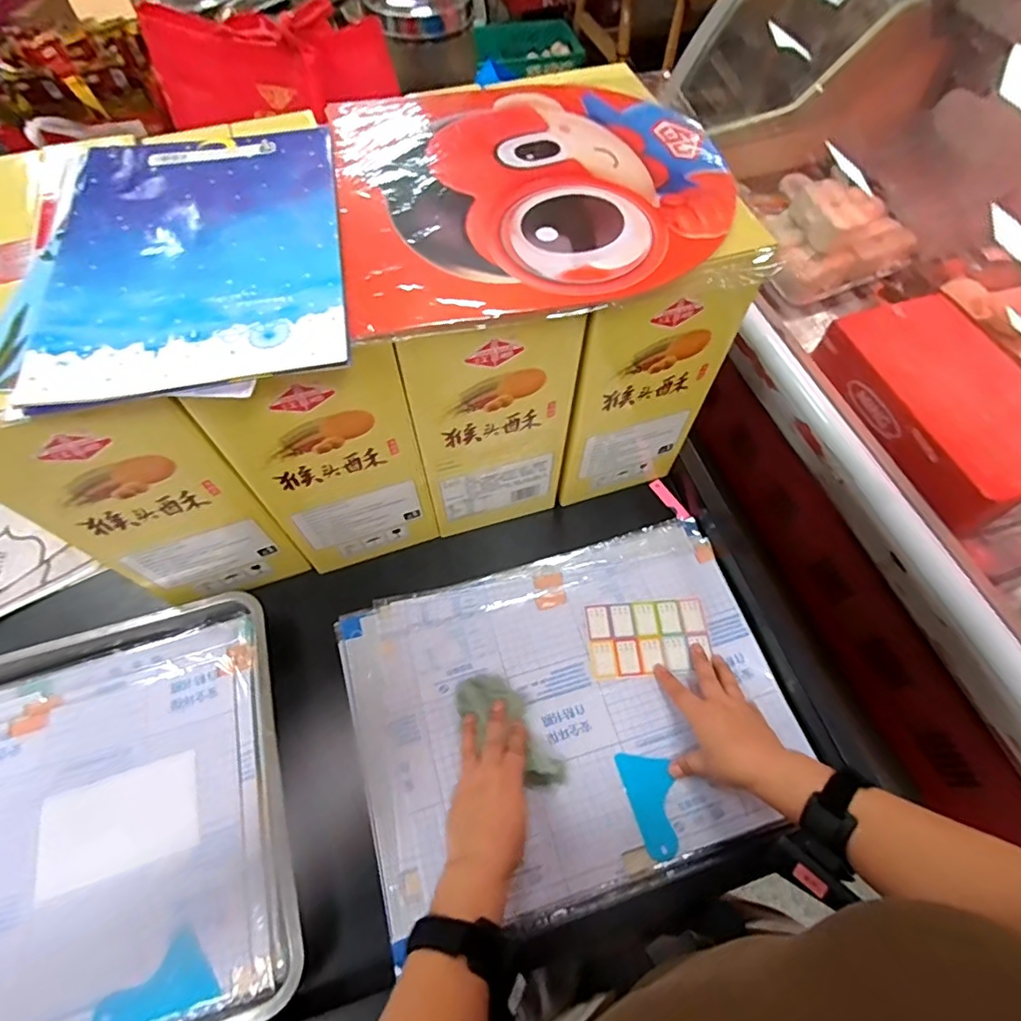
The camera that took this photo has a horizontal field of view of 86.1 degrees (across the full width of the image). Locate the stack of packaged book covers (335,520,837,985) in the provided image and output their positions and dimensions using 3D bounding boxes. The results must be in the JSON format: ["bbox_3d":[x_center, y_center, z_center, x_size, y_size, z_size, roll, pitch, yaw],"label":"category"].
[{"bbox_3d":[0.068,0.215,0.614,0.464,0.048,0.344,-13,60,-11],"label":"stack of packaged book covers"}]

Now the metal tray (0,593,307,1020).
[{"bbox_3d":[-0.522,0.346,0.524,0.595,0.048,0.408,-15,60,-12],"label":"metal tray"}]

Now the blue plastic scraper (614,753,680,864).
[{"bbox_3d":[0.148,0.302,0.565,0.050,0.009,0.099,-9,60,-9],"label":"blue plastic scraper"}]

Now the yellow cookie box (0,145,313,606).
[{"bbox_3d":[-0.382,-0.104,0.586,0.170,0.368,0.301,-17,63,-13],"label":"yellow cookie box"}]

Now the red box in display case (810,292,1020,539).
[{"bbox_3d":[0.801,-0.198,1.004,0.308,0.088,0.449,-13,62,-7],"label":"red box in display case"}]

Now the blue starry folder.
[{"bbox_3d":[-0.246,-0.213,0.437,0.213,0.006,0.293,-10,63,-6],"label":"blue starry folder"}]

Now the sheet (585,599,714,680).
[{"bbox_3d":[0.164,0.150,0.650,0.139,0.004,0.084,-5,63,-3],"label":"sheet"}]

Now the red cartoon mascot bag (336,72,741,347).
[{"bbox_3d":[0.019,-0.299,0.498,0.337,0.036,0.327,-9,59,-9],"label":"red cartoon mascot bag"}]

